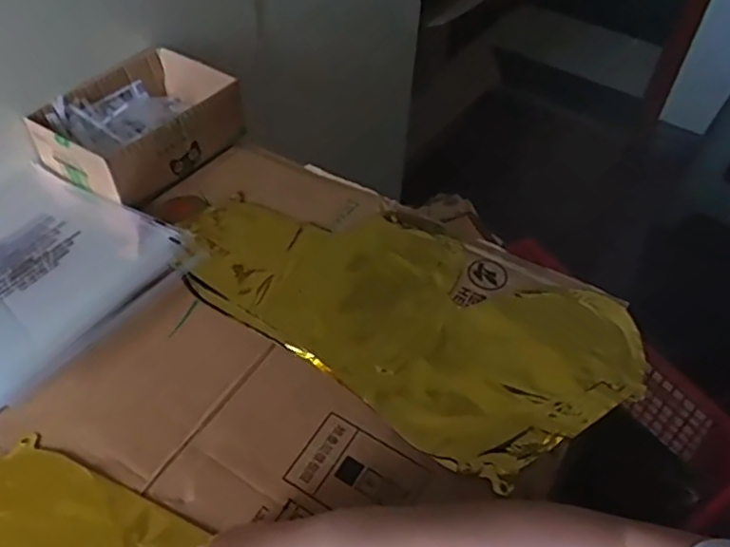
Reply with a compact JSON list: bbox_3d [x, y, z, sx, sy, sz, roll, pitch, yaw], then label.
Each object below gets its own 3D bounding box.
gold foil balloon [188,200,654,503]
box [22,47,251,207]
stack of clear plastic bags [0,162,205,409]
[{"bbox_3d":[0.034,0.023,0.584,0.402,0.030,0.223,30,53,21],"label":"gold foil balloon"},{"bbox_3d":[-0.234,-0.156,0.673,0.131,0.067,0.182,27,52,19],"label":"box"},{"bbox_3d":[-0.314,0.002,0.568,0.226,0.025,0.230,27,52,19],"label":"stack of clear plastic bags"}]

